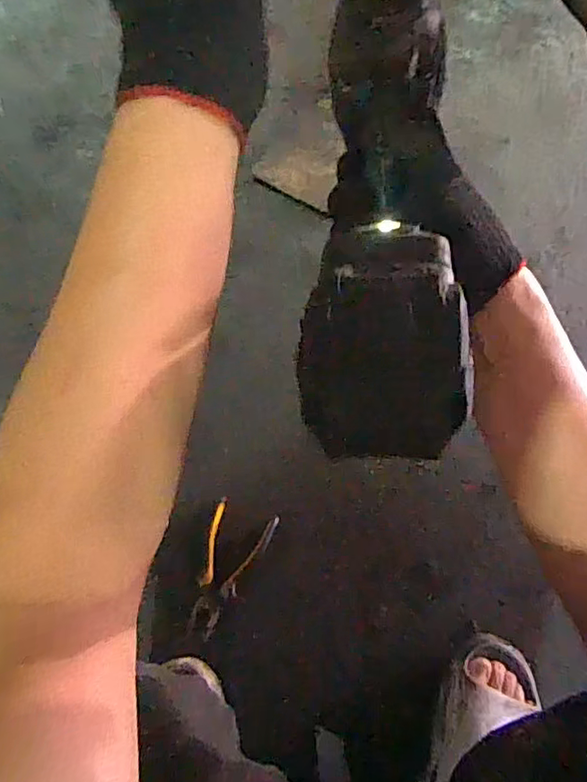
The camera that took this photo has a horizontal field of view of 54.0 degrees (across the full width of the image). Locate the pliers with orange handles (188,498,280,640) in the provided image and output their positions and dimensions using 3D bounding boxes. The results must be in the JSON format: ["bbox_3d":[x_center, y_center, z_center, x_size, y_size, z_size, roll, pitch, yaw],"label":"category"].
[{"bbox_3d":[-0.101,0.255,0.829,0.089,0.016,0.185,22,74,10],"label":"pliers with orange handles"}]

